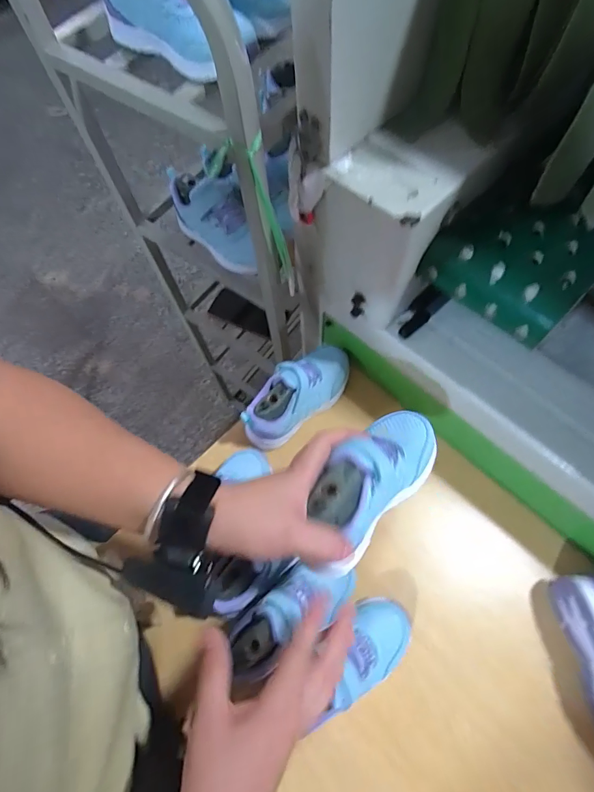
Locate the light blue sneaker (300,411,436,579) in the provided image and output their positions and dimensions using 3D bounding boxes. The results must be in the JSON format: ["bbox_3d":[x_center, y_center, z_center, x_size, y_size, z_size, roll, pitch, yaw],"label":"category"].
[{"bbox_3d":[0.065,0.075,0.358,0.067,0.072,0.173,37,73,18],"label":"light blue sneaker"}]

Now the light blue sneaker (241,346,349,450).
[{"bbox_3d":[0.003,-0.007,0.557,0.180,0.068,0.069,-42,70,-15],"label":"light blue sneaker"}]

